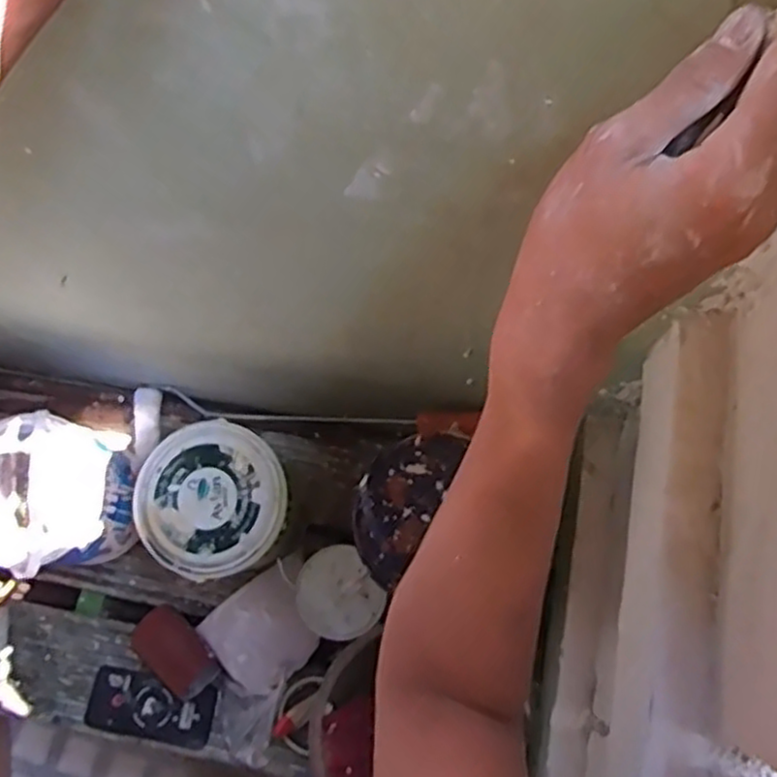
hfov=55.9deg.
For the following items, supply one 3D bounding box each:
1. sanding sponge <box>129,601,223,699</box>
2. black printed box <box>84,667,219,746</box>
[{"bbox_3d":[-0.284,0.349,0.966,0.080,0.058,0.117,-37,74,-10],"label":"sanding sponge"},{"bbox_3d":[-0.308,0.415,0.952,0.165,0.014,0.070,8,72,5],"label":"black printed box"}]

